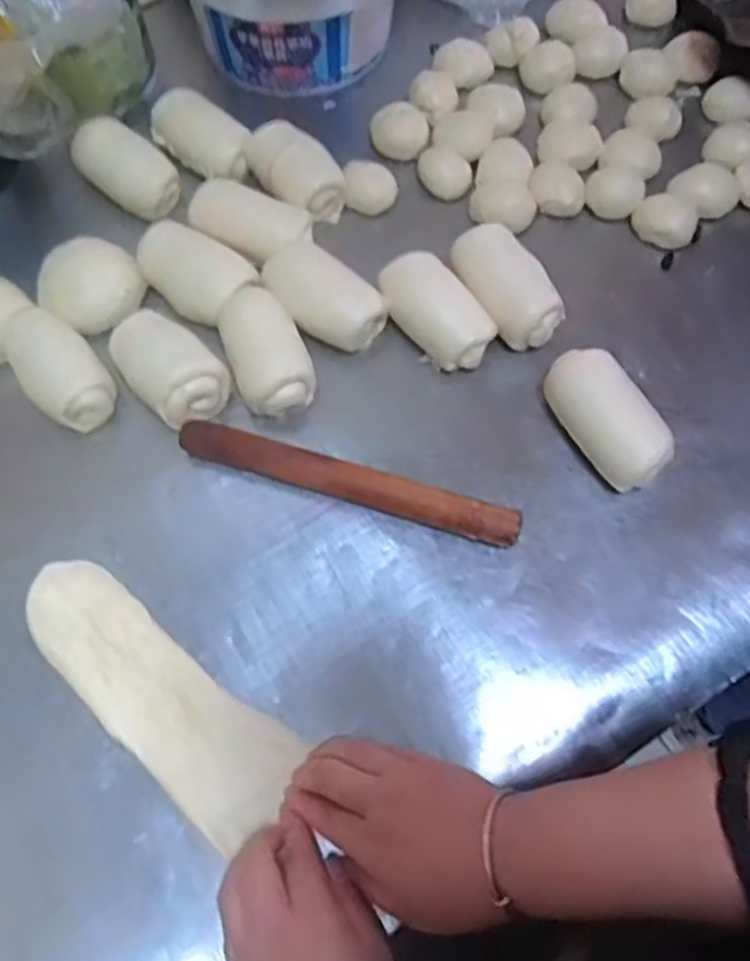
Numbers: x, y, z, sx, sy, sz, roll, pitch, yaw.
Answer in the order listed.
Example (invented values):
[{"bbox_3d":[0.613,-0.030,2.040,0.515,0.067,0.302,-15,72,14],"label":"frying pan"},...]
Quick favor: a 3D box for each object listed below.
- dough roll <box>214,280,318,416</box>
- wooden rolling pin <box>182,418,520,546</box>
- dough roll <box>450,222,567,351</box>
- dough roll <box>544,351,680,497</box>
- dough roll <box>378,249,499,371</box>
[{"bbox_3d":[-0.082,-0.096,0.564,0.055,0.035,0.098,-20,70,-9],"label":"dough roll"},{"bbox_3d":[-0.021,0.000,0.527,0.239,0.022,0.021,16,69,10],"label":"wooden rolling pin"},{"bbox_3d":[0.102,-0.153,0.593,0.052,0.035,0.105,-32,72,-13],"label":"dough roll"},{"bbox_3d":[0.167,-0.045,0.546,0.048,0.038,0.108,-29,72,-12],"label":"dough roll"},{"bbox_3d":[0.048,-0.130,0.587,0.053,0.039,0.103,-38,74,-15],"label":"dough roll"}]

